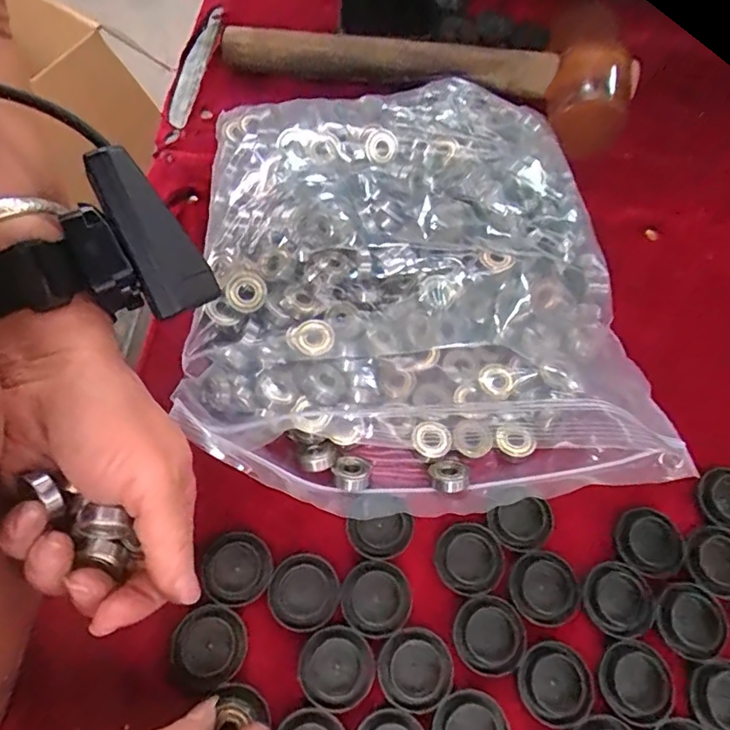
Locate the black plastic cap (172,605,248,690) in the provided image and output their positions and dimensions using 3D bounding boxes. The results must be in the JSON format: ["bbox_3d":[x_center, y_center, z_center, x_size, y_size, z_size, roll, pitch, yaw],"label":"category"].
[{"bbox_3d":[-0.070,0.126,0.246,0.031,0.008,0.032,0,65,-1],"label":"black plastic cap"}]

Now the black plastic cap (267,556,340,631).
[{"bbox_3d":[-0.029,0.107,0.259,0.033,0.007,0.032,0,65,-1],"label":"black plastic cap"}]

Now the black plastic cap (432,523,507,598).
[{"bbox_3d":[0.051,0.093,0.263,0.033,0.005,0.031,0,65,-1],"label":"black plastic cap"}]

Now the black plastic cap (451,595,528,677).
[{"bbox_3d":[0.057,0.123,0.250,0.033,0.004,0.031,0,65,-1],"label":"black plastic cap"}]

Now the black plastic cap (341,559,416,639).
[{"bbox_3d":[0.005,0.109,0.255,0.032,0.004,0.032,0,65,-1],"label":"black plastic cap"}]

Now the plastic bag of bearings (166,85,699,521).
[{"bbox_3d":[0.020,-0.056,0.309,0.228,0.048,0.269,-7,65,-4],"label":"plastic bag of bearings"}]

